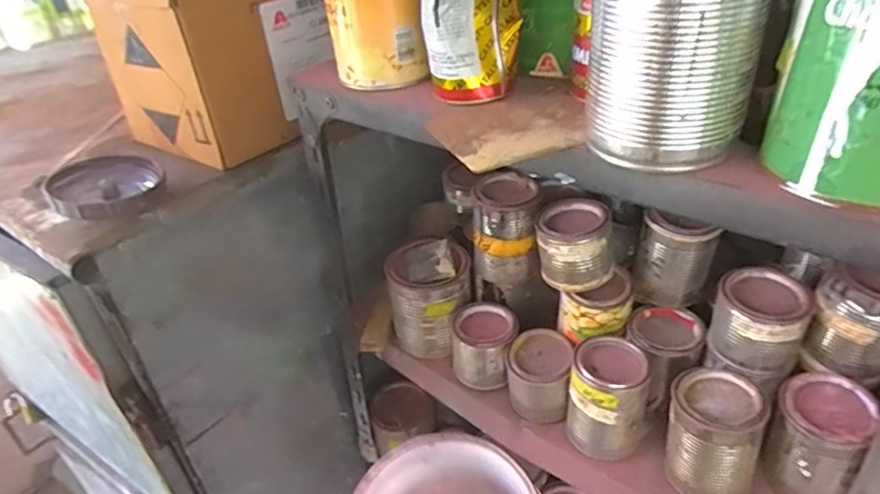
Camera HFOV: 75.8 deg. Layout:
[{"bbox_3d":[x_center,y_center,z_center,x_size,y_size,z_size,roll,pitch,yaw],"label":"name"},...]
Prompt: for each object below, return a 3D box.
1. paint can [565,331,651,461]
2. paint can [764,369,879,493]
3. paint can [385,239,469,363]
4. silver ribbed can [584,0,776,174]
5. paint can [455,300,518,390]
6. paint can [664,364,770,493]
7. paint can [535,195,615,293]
[{"bbox_3d":[0.168,0.147,0.566,0.071,0.108,0.077,9,36,20],"label":"paint can"},{"bbox_3d":[0.326,0.168,0.492,0.065,0.097,0.065,-3,33,2],"label":"paint can"},{"bbox_3d":[-0.012,0.062,0.691,0.093,0.115,0.091,-3,33,2],"label":"paint can"},{"bbox_3d":[0.142,-0.118,0.354,0.093,0.112,0.085,3,34,11],"label":"silver ribbed can"},{"bbox_3d":[0.055,0.113,0.659,0.068,0.079,0.070,2,34,10],"label":"paint can"},{"bbox_3d":[0.247,0.167,0.514,0.072,0.097,0.077,-3,33,2],"label":"paint can"},{"bbox_3d":[0.140,-0.003,0.582,0.074,0.070,0.069,8,35,19],"label":"paint can"}]

